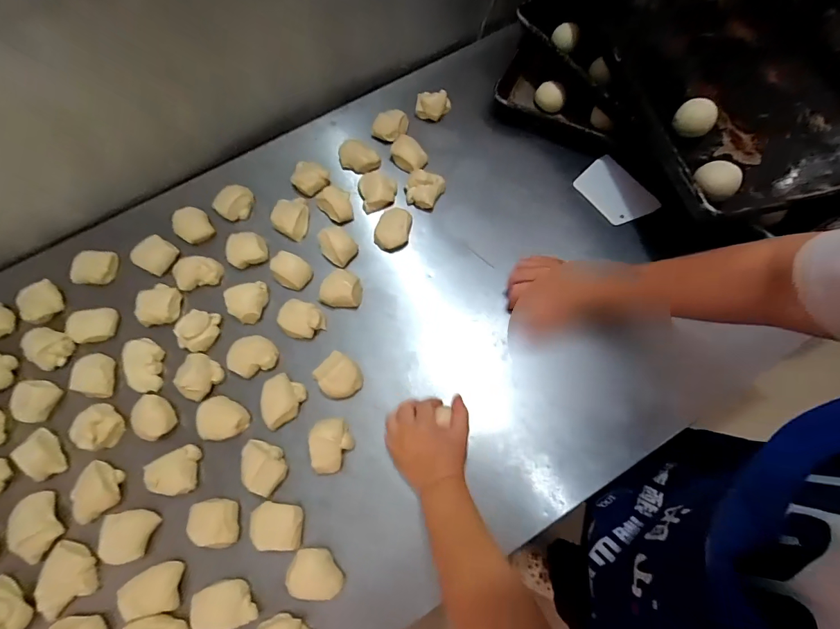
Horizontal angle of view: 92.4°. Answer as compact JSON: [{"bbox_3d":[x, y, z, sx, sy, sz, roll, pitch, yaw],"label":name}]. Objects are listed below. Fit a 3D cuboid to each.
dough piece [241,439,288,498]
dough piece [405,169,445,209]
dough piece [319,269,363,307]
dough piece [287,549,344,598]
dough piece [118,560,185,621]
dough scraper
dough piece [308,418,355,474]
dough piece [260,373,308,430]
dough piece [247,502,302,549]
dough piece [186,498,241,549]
[{"bbox_3d":[-0.211,0.205,0.539,0.064,0.026,0.059,-2,67,5],"label":"dough piece"},{"bbox_3d":[0.006,-0.212,0.678,0.060,0.034,0.054,20,70,13],"label":"dough piece"},{"bbox_3d":[-0.123,-0.042,0.625,0.063,0.029,0.060,1,67,6],"label":"dough piece"},{"bbox_3d":[-0.126,0.314,0.489,0.064,0.024,0.051,1,67,6],"label":"dough piece"},{"bbox_3d":[-0.330,0.338,0.495,0.064,0.029,0.050,-11,66,1],"label":"dough piece"},{"bbox_3d":[0.325,-0.209,0.679,0.093,0.011,0.126,-28,72,-6],"label":"dough scraper"},{"bbox_3d":[-0.118,0.175,0.542,0.053,0.029,0.067,-15,66,-1],"label":"dough piece"},{"bbox_3d":[-0.196,0.123,0.566,0.055,0.028,0.069,25,71,15],"label":"dough piece"},{"bbox_3d":[-0.181,0.267,0.508,0.066,0.023,0.050,4,67,7],"label":"dough piece"},{"bbox_3d":[-0.263,0.268,0.517,0.057,0.029,0.056,-8,66,2],"label":"dough piece"}]

